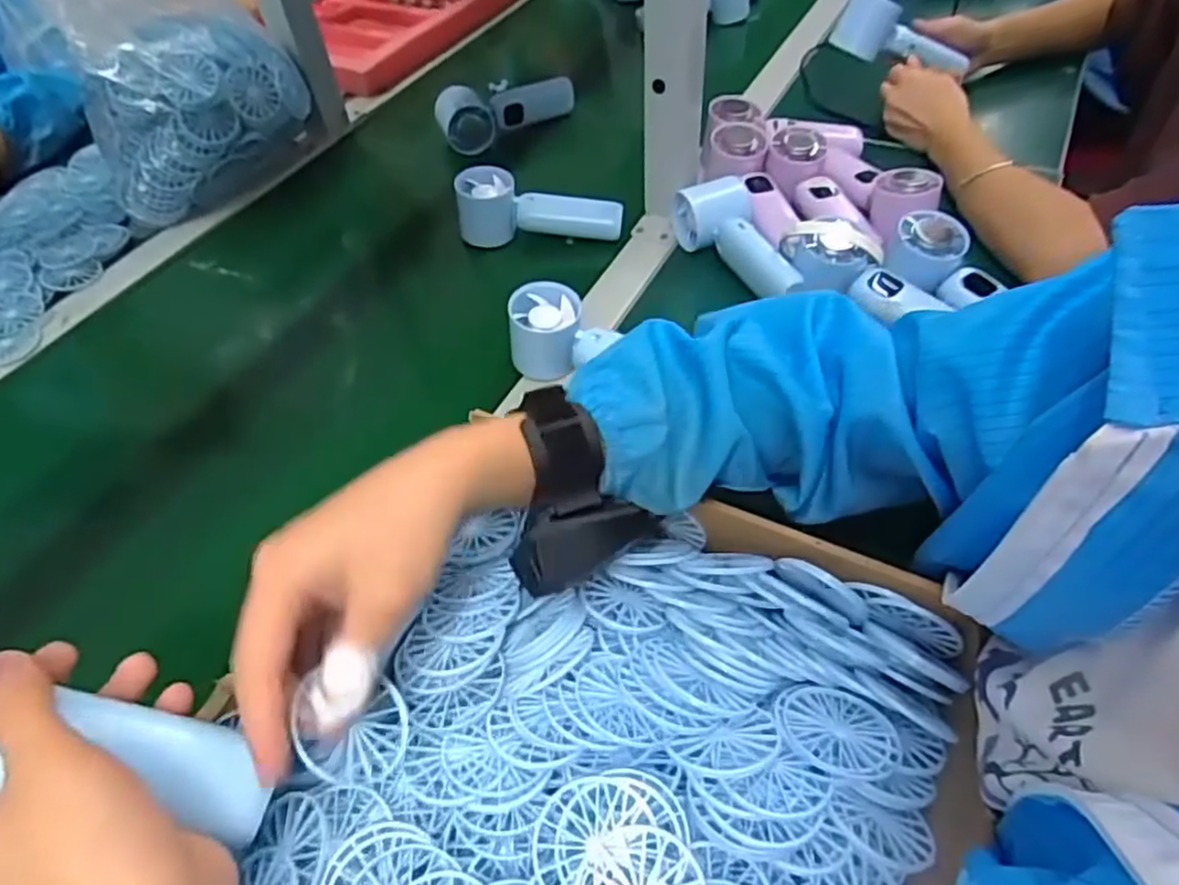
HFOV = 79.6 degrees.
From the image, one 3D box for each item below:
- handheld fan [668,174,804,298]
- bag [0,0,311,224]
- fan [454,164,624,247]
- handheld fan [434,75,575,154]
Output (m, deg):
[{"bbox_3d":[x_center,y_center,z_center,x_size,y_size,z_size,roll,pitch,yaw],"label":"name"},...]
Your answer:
[{"bbox_3d":[0.122,-0.167,0.611,0.061,0.051,0.143,-10,52,-6],"label":"handheld fan"},{"bbox_3d":[-0.414,-0.387,0.666,0.163,0.279,0.195,36,61,26],"label":"bag"},{"bbox_3d":[-0.047,-0.224,0.668,0.153,0.051,0.044,0,52,3],"label":"fan"},{"bbox_3d":[-0.096,-0.383,0.803,0.149,0.059,0.051,-20,54,-13],"label":"handheld fan"}]

